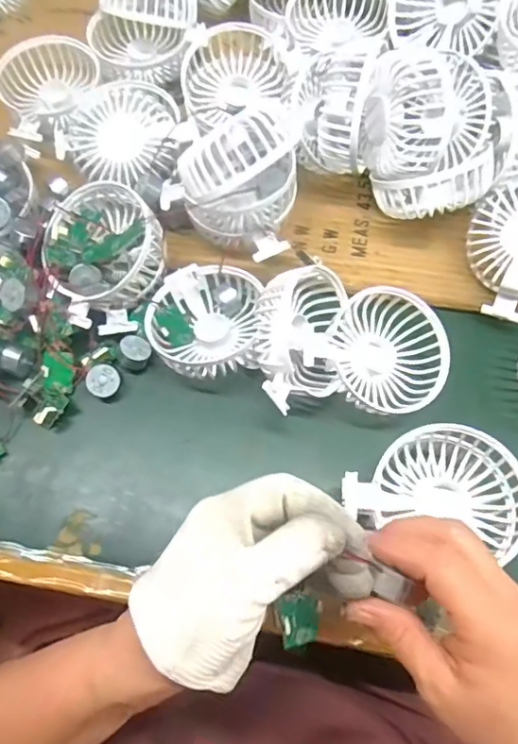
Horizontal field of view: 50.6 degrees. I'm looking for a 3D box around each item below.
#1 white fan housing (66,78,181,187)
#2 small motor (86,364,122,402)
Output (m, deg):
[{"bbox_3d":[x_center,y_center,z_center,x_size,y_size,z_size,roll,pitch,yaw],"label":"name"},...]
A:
[{"bbox_3d":[-0.105,-0.183,0.432,0.085,0.046,0.075,-17,69,-7],"label":"white fan housing"},{"bbox_3d":[-0.111,0.007,0.396,0.025,0.013,0.025,-1,95,-13],"label":"small motor"}]

